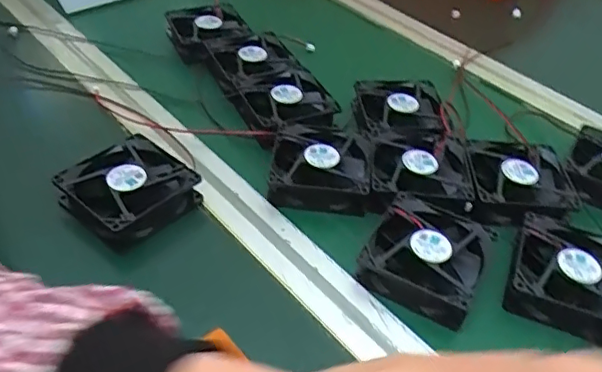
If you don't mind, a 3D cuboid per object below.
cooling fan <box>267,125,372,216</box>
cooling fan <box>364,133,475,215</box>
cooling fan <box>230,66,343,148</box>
[{"bbox_3d":[0.017,-0.020,0.466,0.079,0.024,0.092,7,41,0],"label":"cooling fan"},{"bbox_3d":[0.094,-0.010,0.461,0.086,0.024,0.081,2,41,-6],"label":"cooling fan"},{"bbox_3d":[-0.014,-0.074,0.525,0.084,0.031,0.093,-12,44,-20],"label":"cooling fan"}]

